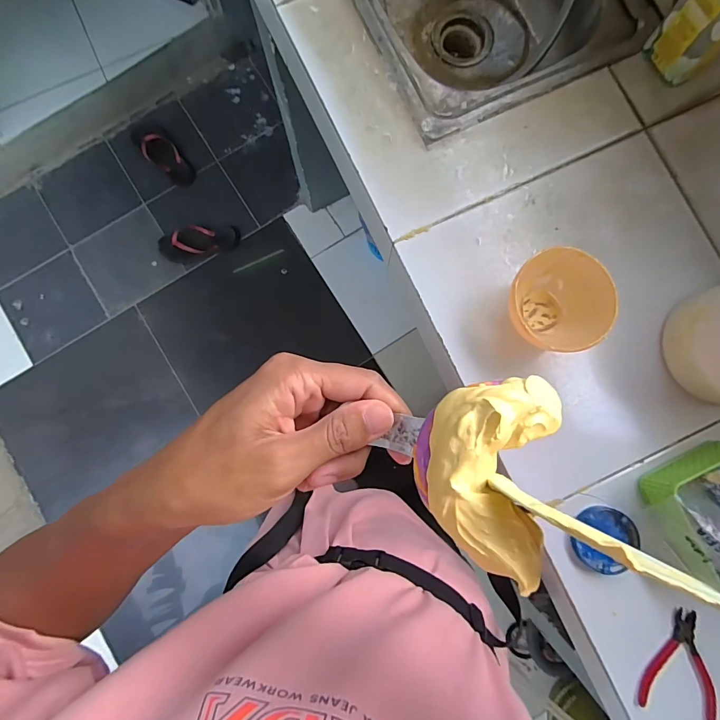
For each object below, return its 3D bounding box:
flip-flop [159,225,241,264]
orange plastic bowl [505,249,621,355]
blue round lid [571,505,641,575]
[{"bbox_3d":[-0.553,-0.411,1.413,0.273,0.043,0.112,-16,84,-2],"label":"flip-flop"},{"bbox_3d":[0.237,-0.068,0.510,0.114,0.076,0.120,0,84,0],"label":"orange plastic bowl"},{"bbox_3d":[0.311,0.227,0.521,0.074,0.017,0.079,0,84,0],"label":"blue round lid"}]

